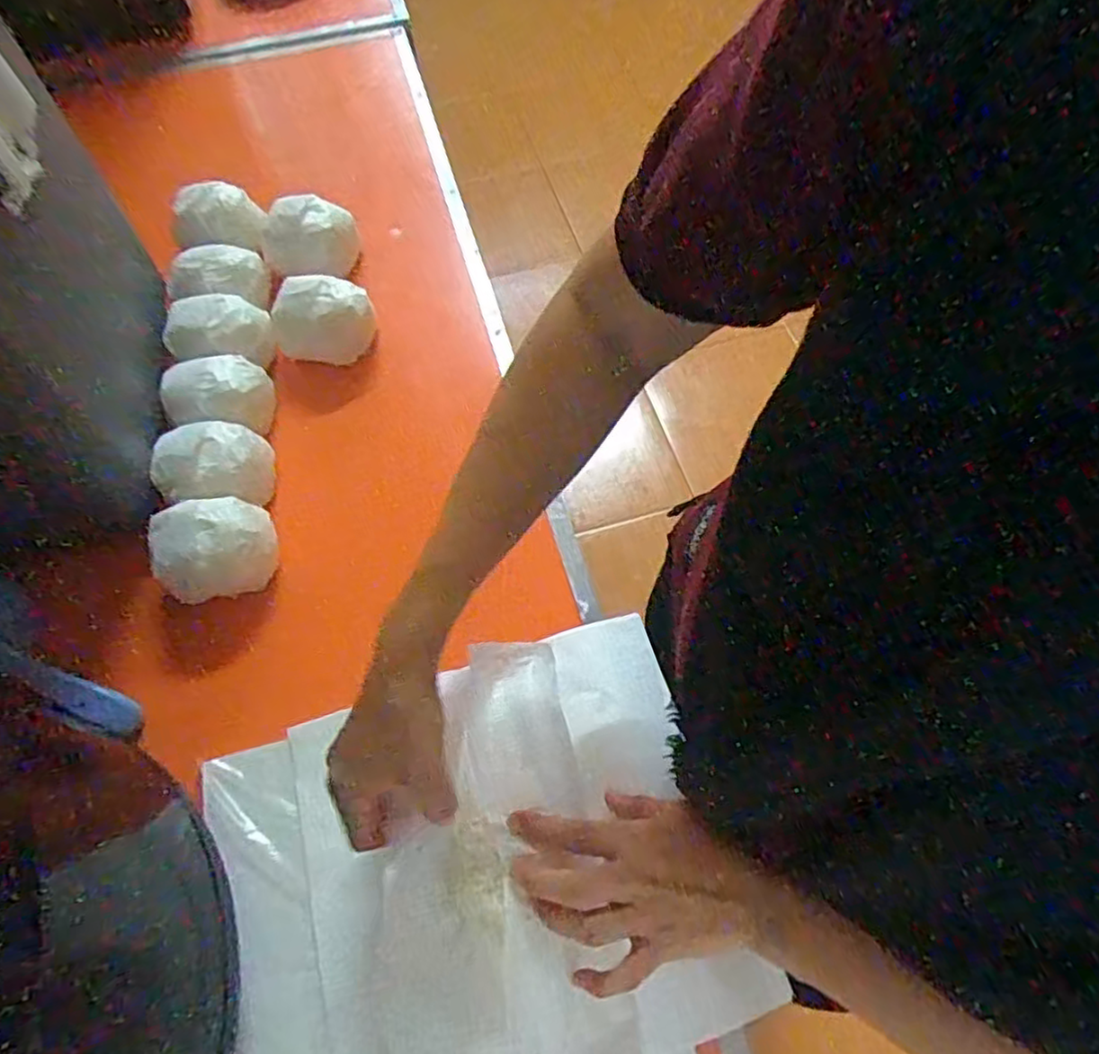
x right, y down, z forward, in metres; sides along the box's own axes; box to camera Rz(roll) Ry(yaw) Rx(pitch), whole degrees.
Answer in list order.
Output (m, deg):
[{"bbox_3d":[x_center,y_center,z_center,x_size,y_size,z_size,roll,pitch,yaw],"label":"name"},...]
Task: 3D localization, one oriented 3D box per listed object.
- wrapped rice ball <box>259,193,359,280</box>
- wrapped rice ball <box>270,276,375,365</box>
[{"bbox_3d":[-0.235,-0.285,0.664,0.088,0.056,0.059,-14,62,-5],"label":"wrapped rice ball"},{"bbox_3d":[-0.208,-0.187,0.621,0.090,0.067,0.052,-22,64,-10],"label":"wrapped rice ball"}]

